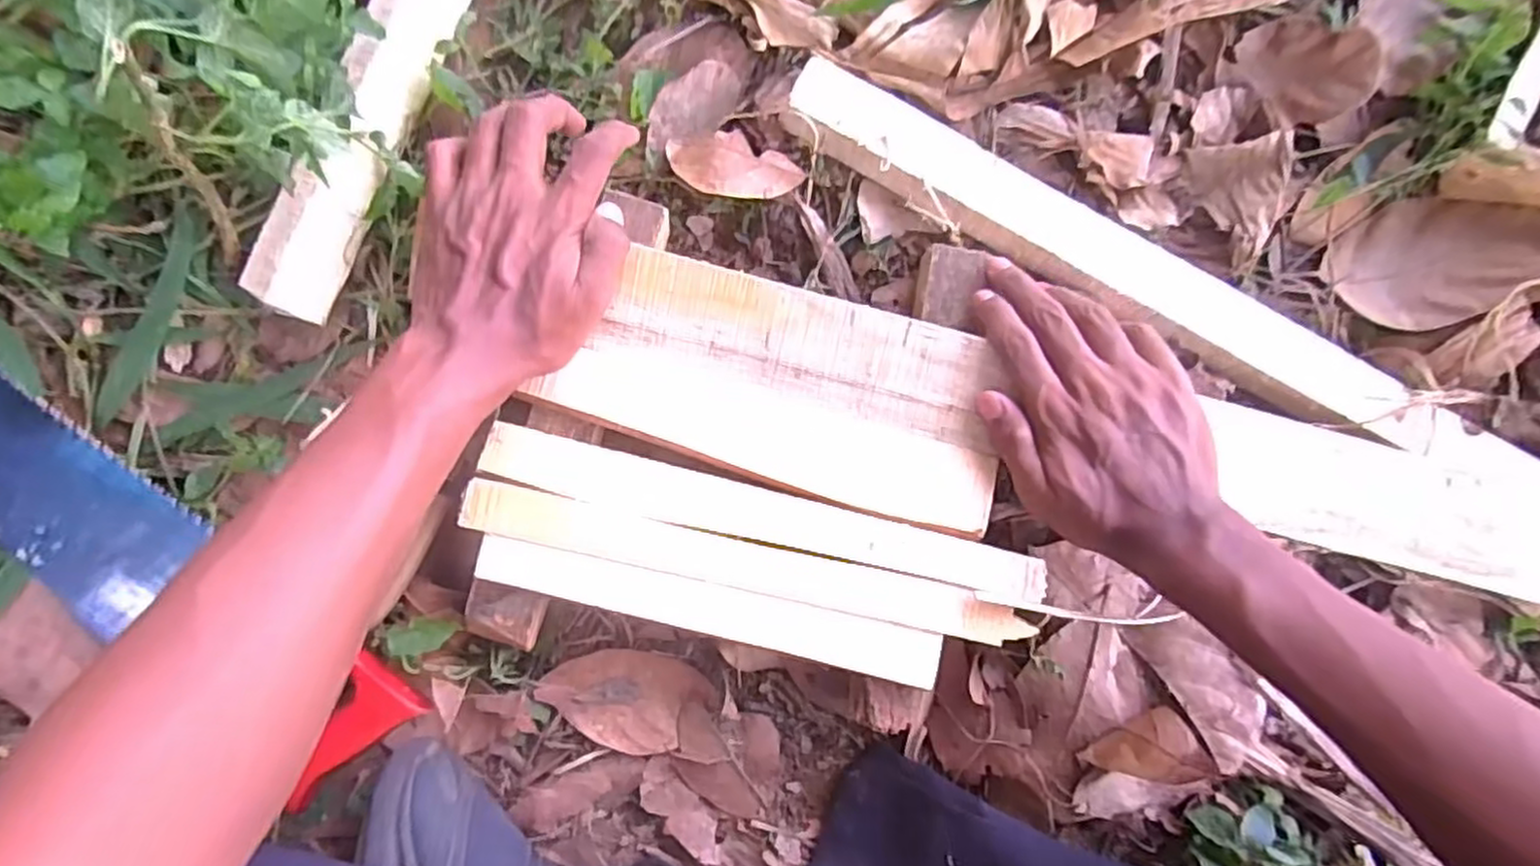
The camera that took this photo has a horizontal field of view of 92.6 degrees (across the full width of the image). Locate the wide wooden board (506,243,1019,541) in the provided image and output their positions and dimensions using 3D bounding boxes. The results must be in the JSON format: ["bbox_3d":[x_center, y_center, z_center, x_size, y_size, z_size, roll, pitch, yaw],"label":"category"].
[{"bbox_3d":[0.008,-0.025,0.394,0.237,0.018,0.100,16,89,0],"label":"wide wooden board"}]

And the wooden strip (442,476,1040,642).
[{"bbox_3d":[-0.013,0.070,0.390,0.295,0.010,0.026,13,89,0],"label":"wooden strip"}]

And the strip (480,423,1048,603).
[{"bbox_3d":[-0.003,0.045,0.390,0.296,0.012,0.030,14,89,0],"label":"strip"}]

